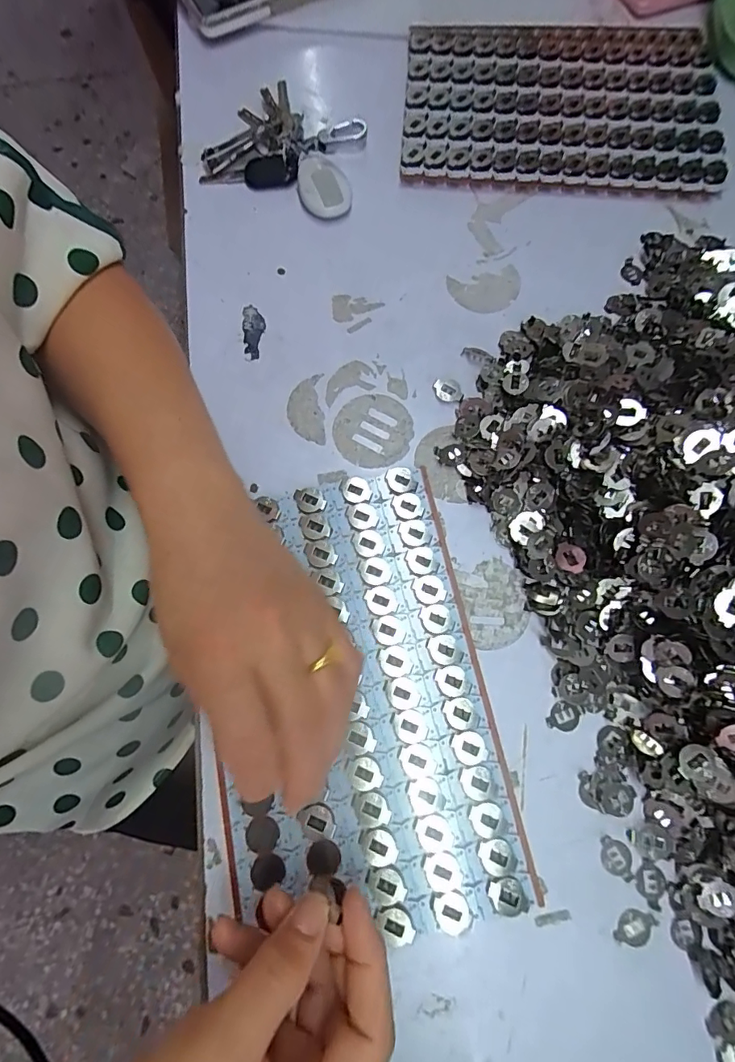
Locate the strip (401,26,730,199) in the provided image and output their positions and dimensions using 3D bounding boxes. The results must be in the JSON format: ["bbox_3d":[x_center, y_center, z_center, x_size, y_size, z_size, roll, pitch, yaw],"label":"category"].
[{"bbox_3d":[0.157,-0.351,0.394,0.249,0.025,0.166,8,75,2],"label":"strip"}]

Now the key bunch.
[{"bbox_3d":[-0.058,-0.322,0.396,0.124,0.014,0.123,20,76,5],"label":"key bunch"}]

